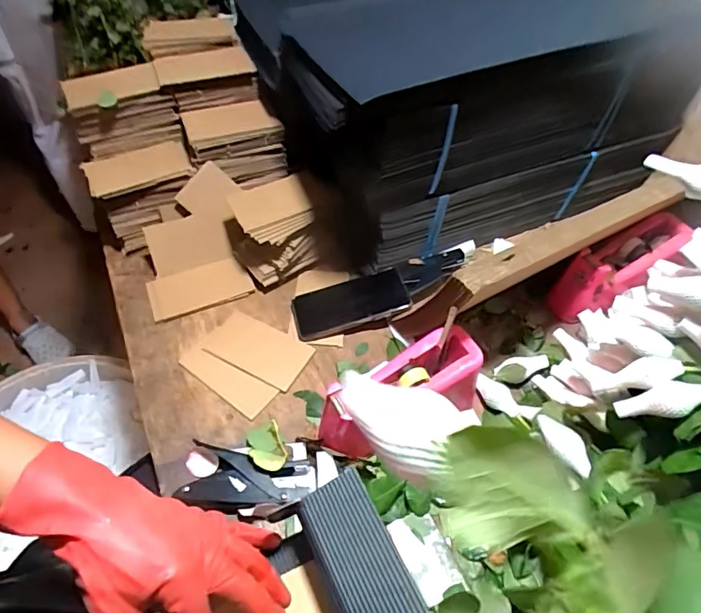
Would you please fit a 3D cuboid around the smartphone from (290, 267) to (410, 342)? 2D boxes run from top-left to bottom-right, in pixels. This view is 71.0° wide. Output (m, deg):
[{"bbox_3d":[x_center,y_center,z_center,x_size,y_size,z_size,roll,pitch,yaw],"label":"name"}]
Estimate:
[{"bbox_3d":[-0.001,-0.005,0.707,0.163,0.008,0.076,-19,66,3],"label":"smartphone"}]

